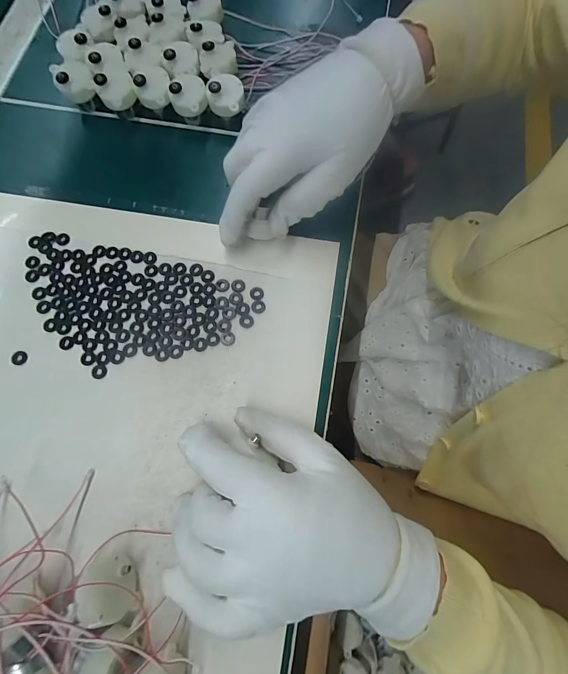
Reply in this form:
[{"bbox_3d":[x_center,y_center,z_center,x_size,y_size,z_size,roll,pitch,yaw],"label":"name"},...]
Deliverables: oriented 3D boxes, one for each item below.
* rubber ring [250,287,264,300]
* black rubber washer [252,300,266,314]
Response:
[{"bbox_3d":[-0.021,-0.034,0.251,0.011,0.004,0.011,0,75,0],"label":"rubber ring"},{"bbox_3d":[-0.020,-0.024,0.247,0.011,0.004,0.011,0,75,0],"label":"black rubber washer"}]

